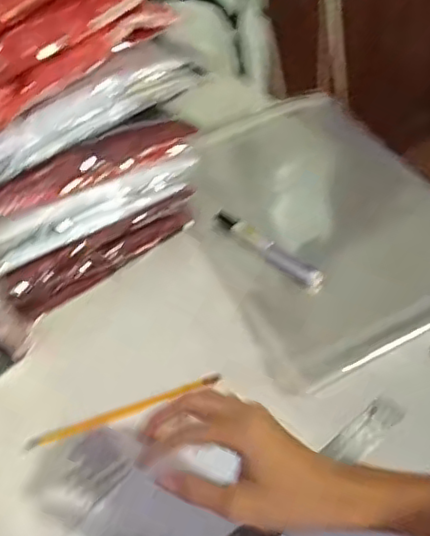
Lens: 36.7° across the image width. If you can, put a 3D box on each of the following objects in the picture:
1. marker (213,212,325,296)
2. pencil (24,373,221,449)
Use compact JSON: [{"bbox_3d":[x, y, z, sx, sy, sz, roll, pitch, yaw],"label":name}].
[{"bbox_3d":[0.056,-0.022,0.705,0.021,0.017,0.150,-39,59,-22],"label":"marker"},{"bbox_3d":[-0.085,0.133,0.610,0.188,0.012,0.013,-16,53,-7],"label":"pencil"}]

